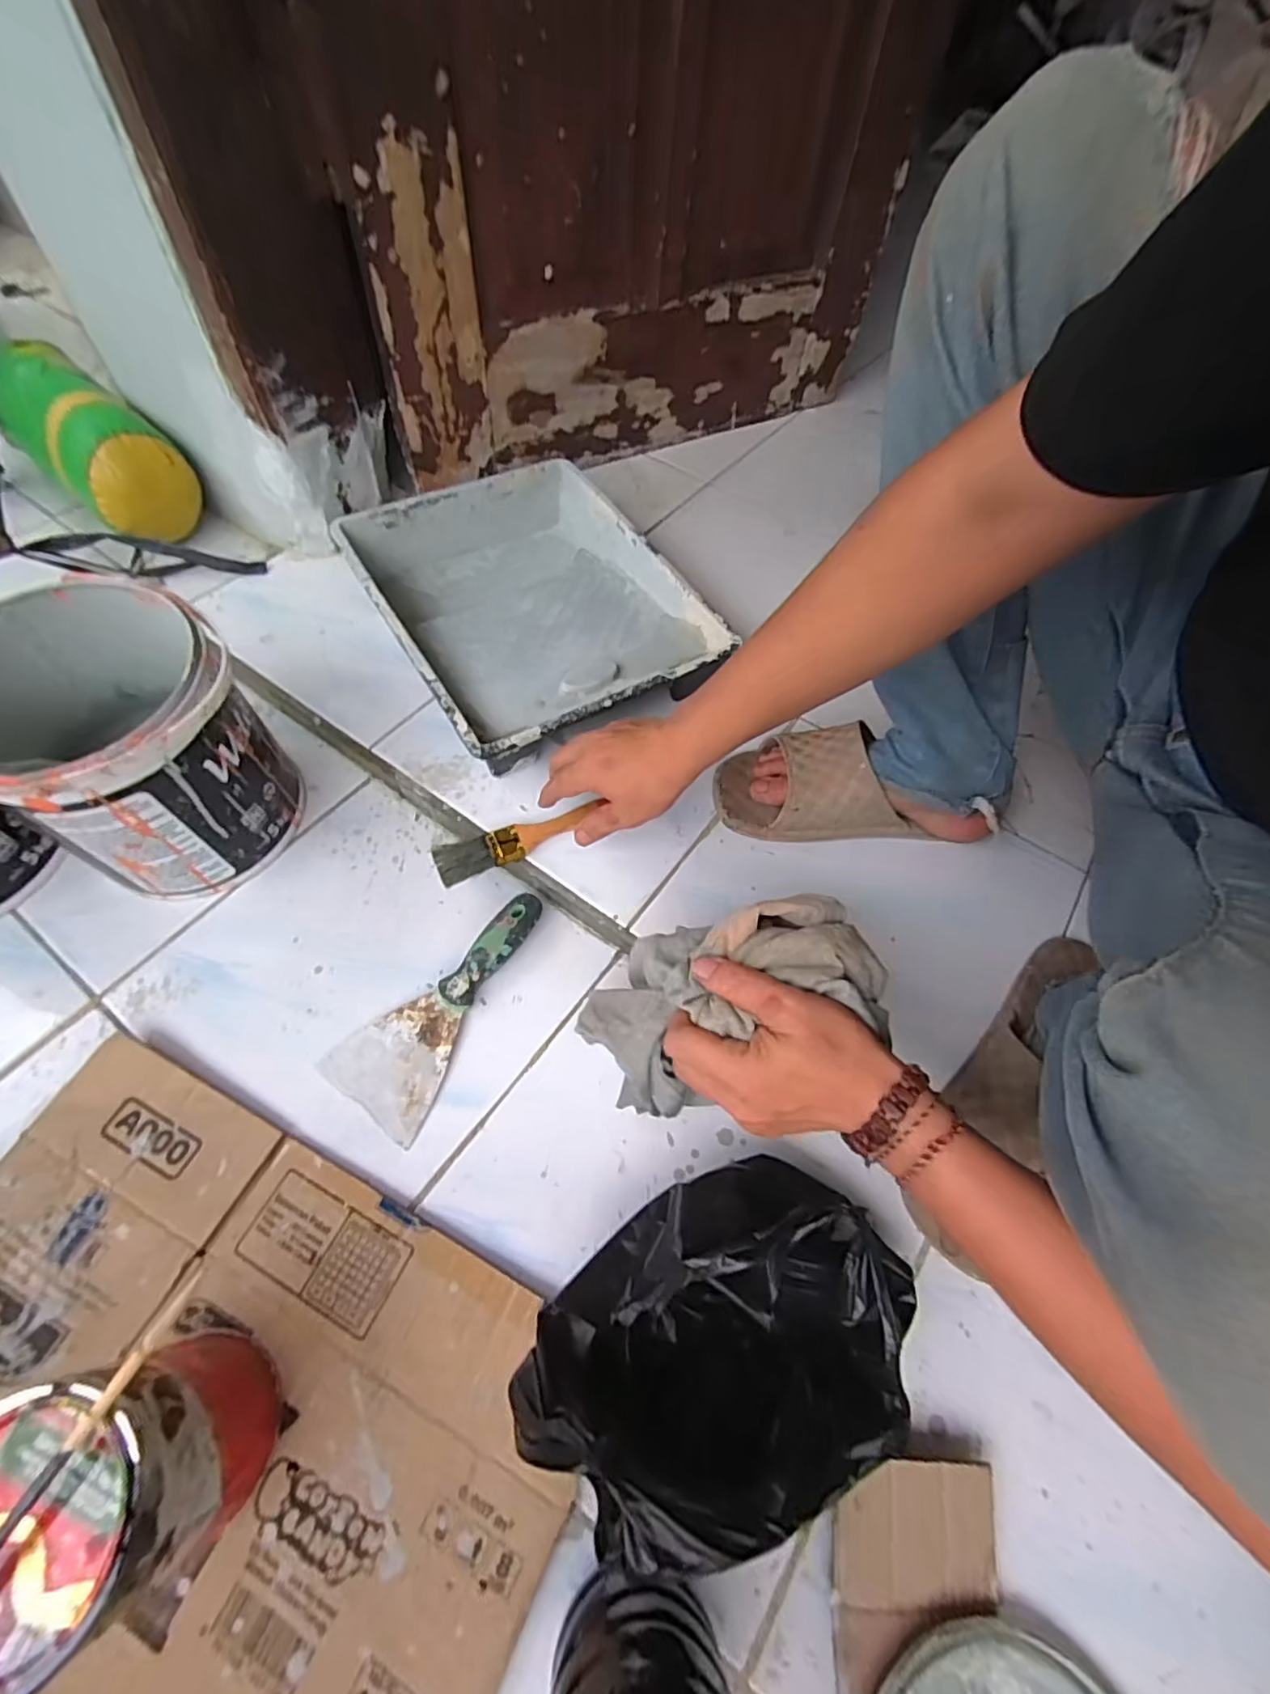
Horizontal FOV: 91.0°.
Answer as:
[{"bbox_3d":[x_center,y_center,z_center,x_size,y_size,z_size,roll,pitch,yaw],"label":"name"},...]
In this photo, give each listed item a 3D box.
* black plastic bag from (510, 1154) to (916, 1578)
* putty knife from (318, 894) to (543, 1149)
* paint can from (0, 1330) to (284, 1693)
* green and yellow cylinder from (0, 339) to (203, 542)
[{"bbox_3d":[0.058,0.268,0.346,0.227,0.144,0.154,-26,64,-18],"label":"black plastic bag"},{"bbox_3d":[-0.145,0.117,0.492,0.088,0.025,0.196,33,61,15],"label":"putty knife"},{"bbox_3d":[-0.257,0.313,0.309,0.106,0.132,0.101,2,57,-4],"label":"paint can"},{"bbox_3d":[-0.662,-0.489,0.750,0.323,0.131,0.109,38,62,18],"label":"green and yellow cylinder"}]

